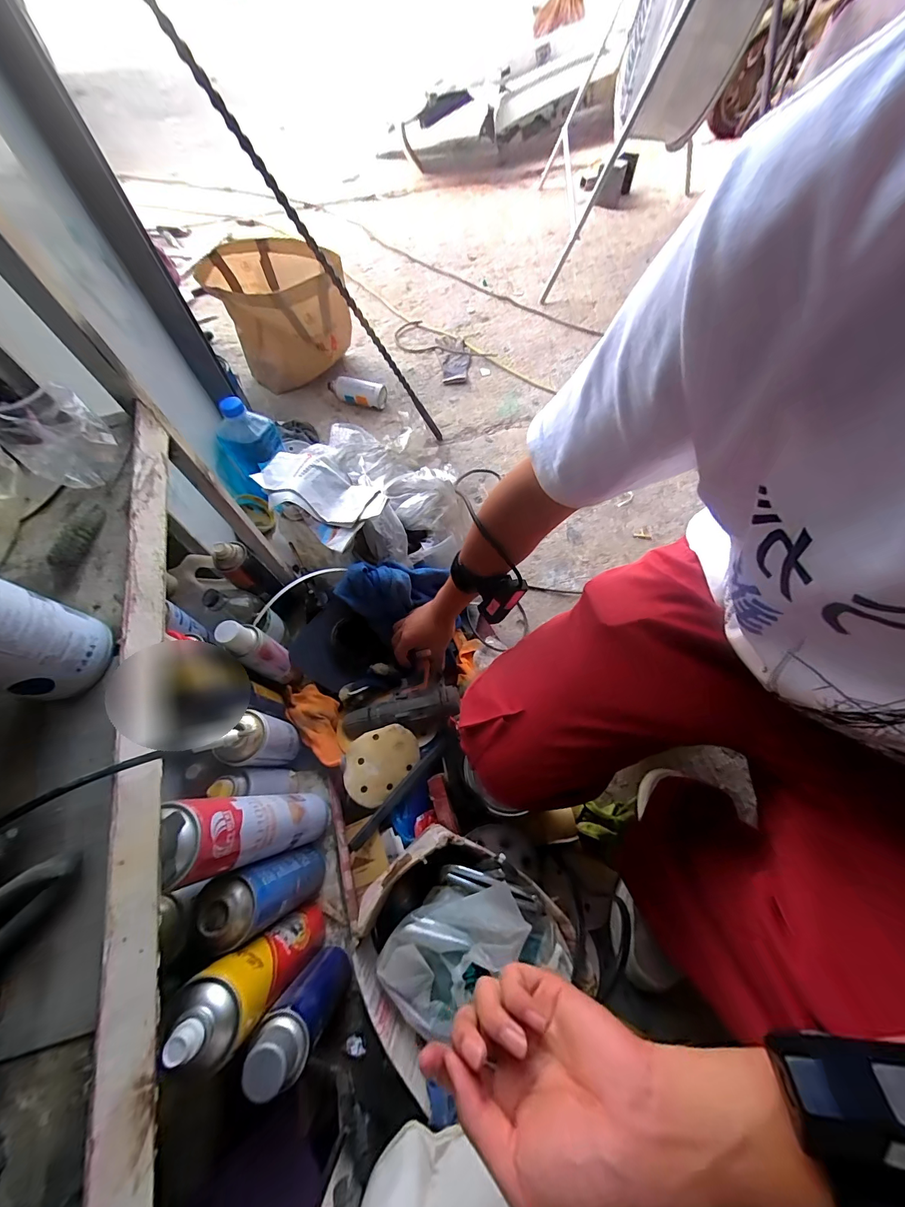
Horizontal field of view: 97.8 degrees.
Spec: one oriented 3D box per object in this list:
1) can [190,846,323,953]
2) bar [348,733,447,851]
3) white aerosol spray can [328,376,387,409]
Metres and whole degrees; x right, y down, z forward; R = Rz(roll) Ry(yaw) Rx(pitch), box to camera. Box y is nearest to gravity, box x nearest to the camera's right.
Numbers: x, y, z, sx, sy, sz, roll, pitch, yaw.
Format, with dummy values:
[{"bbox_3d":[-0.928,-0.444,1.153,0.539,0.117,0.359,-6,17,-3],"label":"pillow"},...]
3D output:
[{"bbox_3d":[-0.202,0.318,0.439,0.051,0.194,0.056,-1,64,2],"label":"can"},{"bbox_3d":[-0.076,0.277,0.586,0.018,0.020,0.193,37,71,19],"label":"bar"},{"bbox_3d":[-0.263,-0.578,1.077,0.162,0.047,0.051,9,64,-7],"label":"white aerosol spray can"}]

